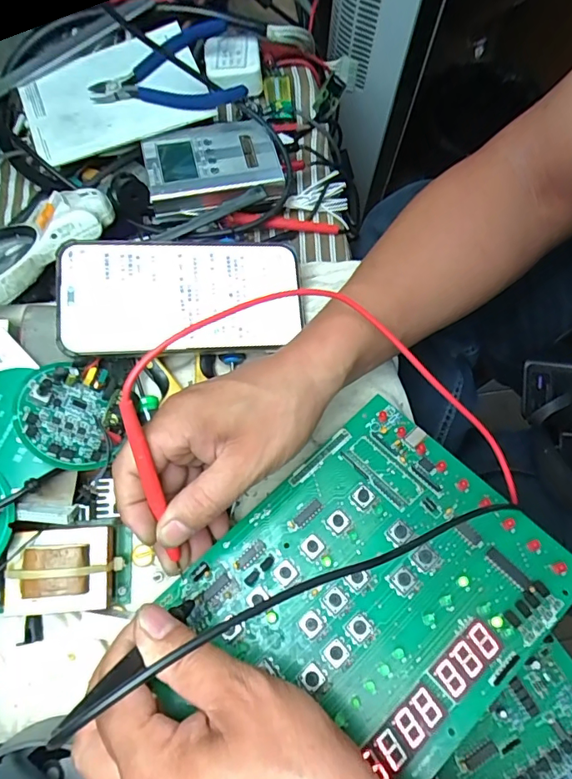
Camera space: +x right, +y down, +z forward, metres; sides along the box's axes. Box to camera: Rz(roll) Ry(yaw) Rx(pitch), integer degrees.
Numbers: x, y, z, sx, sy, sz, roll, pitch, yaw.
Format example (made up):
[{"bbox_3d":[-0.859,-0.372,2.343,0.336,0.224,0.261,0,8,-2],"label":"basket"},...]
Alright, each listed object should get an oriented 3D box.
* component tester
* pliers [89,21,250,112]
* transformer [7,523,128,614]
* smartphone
[{"bbox_3d":[-0.058,-0.180,0.394,0.103,0.032,0.065,-11,74,-5],"label":"component tester"},{"bbox_3d":[-0.096,-0.246,0.388,0.115,0.019,0.071,-20,99,1],"label":"pliers"},{"bbox_3d":[-0.134,0.110,0.301,0.056,0.043,0.048,-5,73,-3],"label":"transformer"},{"bbox_3d":[-0.068,-0.062,0.334,0.160,0.016,0.076,-4,85,-13],"label":"smartphone"}]

